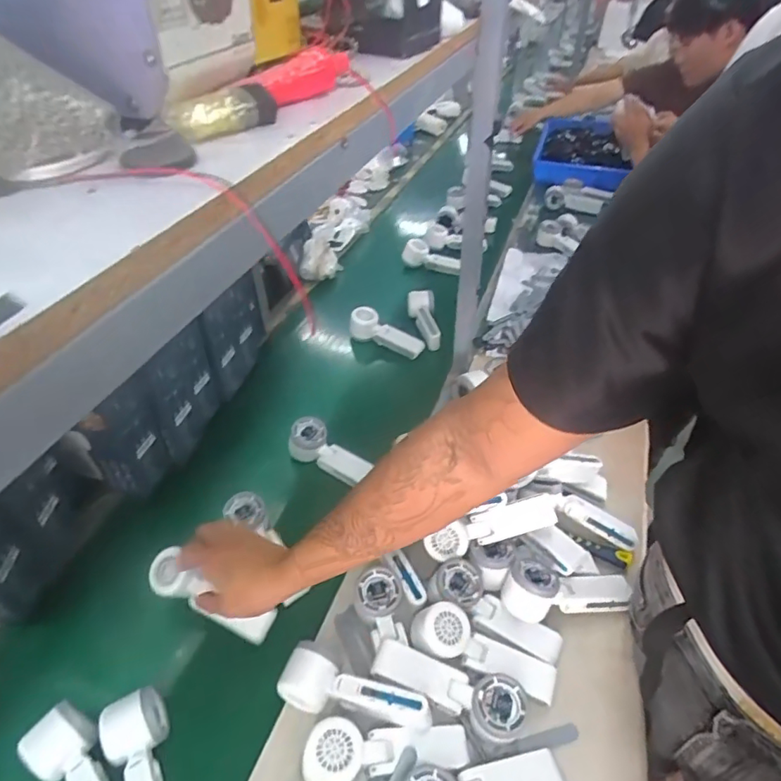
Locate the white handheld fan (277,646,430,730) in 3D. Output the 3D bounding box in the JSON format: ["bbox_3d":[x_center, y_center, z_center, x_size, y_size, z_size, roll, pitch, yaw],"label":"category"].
[{"bbox_3d":[-0.037,0.324,0.558,0.165,0.063,0.057,13,45,13],"label":"white handheld fan"}]

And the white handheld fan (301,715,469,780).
[{"bbox_3d":[-0.003,0.357,0.522,0.164,0.044,0.057,-6,44,-6],"label":"white handheld fan"}]

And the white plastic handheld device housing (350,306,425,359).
[{"bbox_3d":[-0.008,-0.119,1.074,0.164,0.053,0.049,27,43,5],"label":"white plastic handheld device housing"}]

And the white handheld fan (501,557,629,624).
[{"bbox_3d":[0.216,0.237,0.640,0.160,0.046,0.066,-6,44,-6],"label":"white handheld fan"}]

